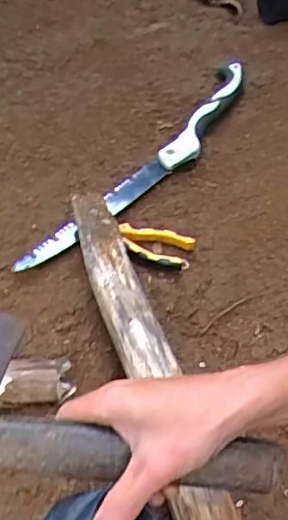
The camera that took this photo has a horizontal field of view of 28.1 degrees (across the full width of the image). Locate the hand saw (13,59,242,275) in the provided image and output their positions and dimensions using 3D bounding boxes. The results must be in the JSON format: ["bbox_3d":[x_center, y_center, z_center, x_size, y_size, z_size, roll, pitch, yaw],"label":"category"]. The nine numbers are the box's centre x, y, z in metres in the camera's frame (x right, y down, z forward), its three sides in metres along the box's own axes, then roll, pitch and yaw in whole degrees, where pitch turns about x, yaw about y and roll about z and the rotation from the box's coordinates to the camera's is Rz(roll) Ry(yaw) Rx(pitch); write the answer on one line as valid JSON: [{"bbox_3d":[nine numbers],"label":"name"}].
[{"bbox_3d":[0.025,-0.152,0.857,0.065,0.029,0.555,25,54,26],"label":"hand saw"}]

